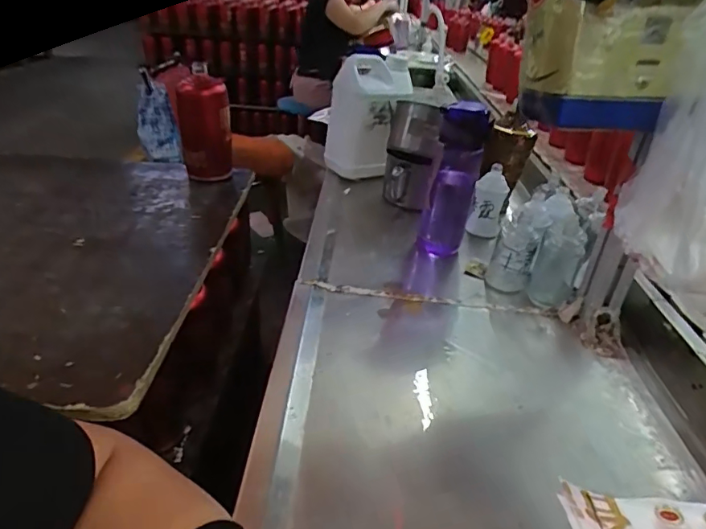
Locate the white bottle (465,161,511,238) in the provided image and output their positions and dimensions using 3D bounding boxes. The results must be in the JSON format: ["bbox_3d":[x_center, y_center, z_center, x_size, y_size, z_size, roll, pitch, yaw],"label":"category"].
[{"bbox_3d":[0.221,-0.099,0.802,0.051,0.114,0.041,11,31,12],"label":"white bottle"}]

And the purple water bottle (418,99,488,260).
[{"bbox_3d":[0.145,-0.118,0.724,0.072,0.214,0.060,11,31,12],"label":"purple water bottle"}]

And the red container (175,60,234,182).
[{"bbox_3d":[-0.251,-0.242,0.828,0.078,0.159,0.095,-7,32,-18],"label":"red container"}]

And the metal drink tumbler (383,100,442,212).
[{"bbox_3d":[0.105,-0.190,0.874,0.091,0.173,0.081,7,31,5],"label":"metal drink tumbler"}]

